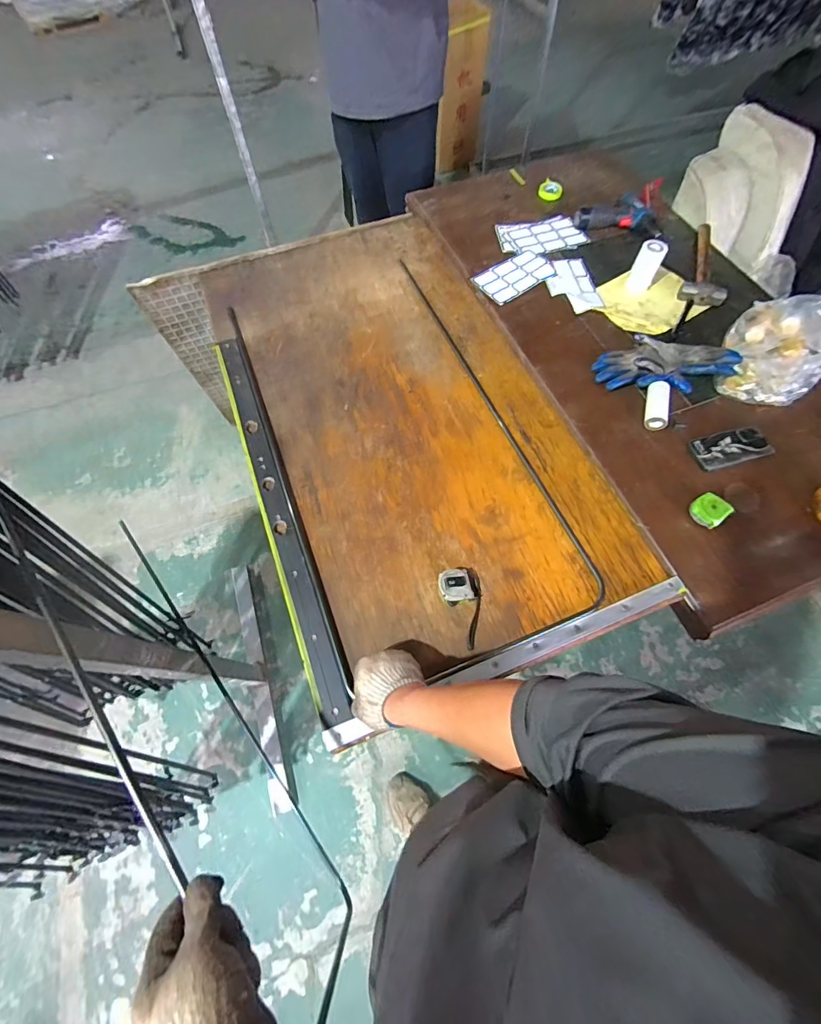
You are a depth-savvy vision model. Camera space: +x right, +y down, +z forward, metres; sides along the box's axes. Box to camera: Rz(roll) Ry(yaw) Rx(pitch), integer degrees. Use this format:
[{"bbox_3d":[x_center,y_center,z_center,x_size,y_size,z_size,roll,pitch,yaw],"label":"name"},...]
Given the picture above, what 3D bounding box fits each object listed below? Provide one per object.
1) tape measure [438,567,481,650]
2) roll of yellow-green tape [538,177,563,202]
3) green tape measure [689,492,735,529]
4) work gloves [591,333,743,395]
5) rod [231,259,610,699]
[{"bbox_3d":[0.102,0.155,0.709,0.076,0.034,0.135,-23,67,-10],"label":"tape measure"},{"bbox_3d":[0.419,-0.962,1.252,0.071,0.029,0.081,13,66,7],"label":"roll of yellow-green tape"},{"bbox_3d":[0.548,-0.003,0.767,0.053,0.034,0.055,-35,69,-14],"label":"green tape measure"},{"bbox_3d":[0.564,-0.333,0.928,0.301,0.042,0.163,7,65,4],"label":"work gloves"},{"bbox_3d":[-0.043,-0.167,0.886,0.480,0.014,0.961,-20,66,-9],"label":"rod"}]

